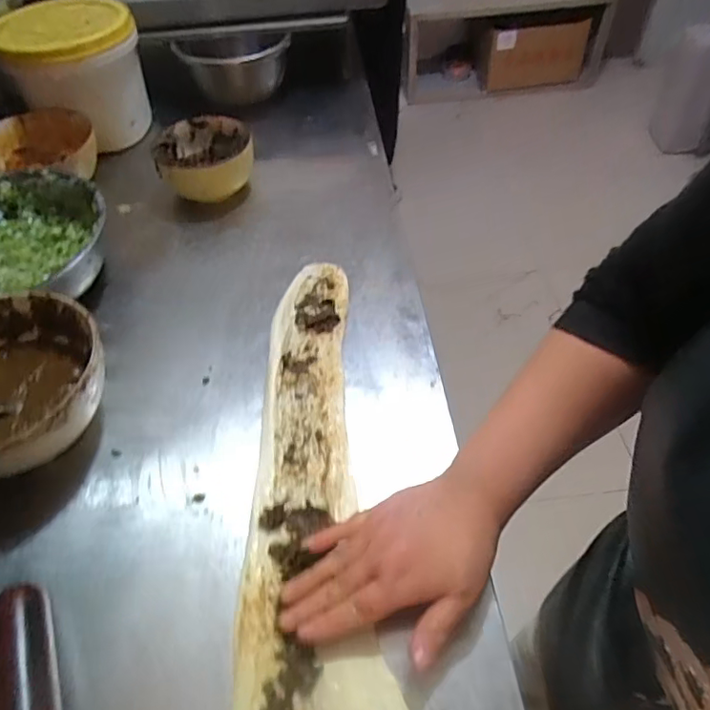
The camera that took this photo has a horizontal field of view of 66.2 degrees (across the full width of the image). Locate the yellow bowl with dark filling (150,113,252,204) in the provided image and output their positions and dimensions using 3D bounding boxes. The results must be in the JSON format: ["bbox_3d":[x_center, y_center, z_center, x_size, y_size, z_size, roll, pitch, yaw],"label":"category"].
[{"bbox_3d":[-0.195,-0.253,0.724,0.116,0.071,0.120,-1,52,1],"label":"yellow bowl with dark filling"}]

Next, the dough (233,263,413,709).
[{"bbox_3d":[-0.034,0.133,0.444,0.115,0.012,0.572,-5,51,-1],"label":"dough"}]

